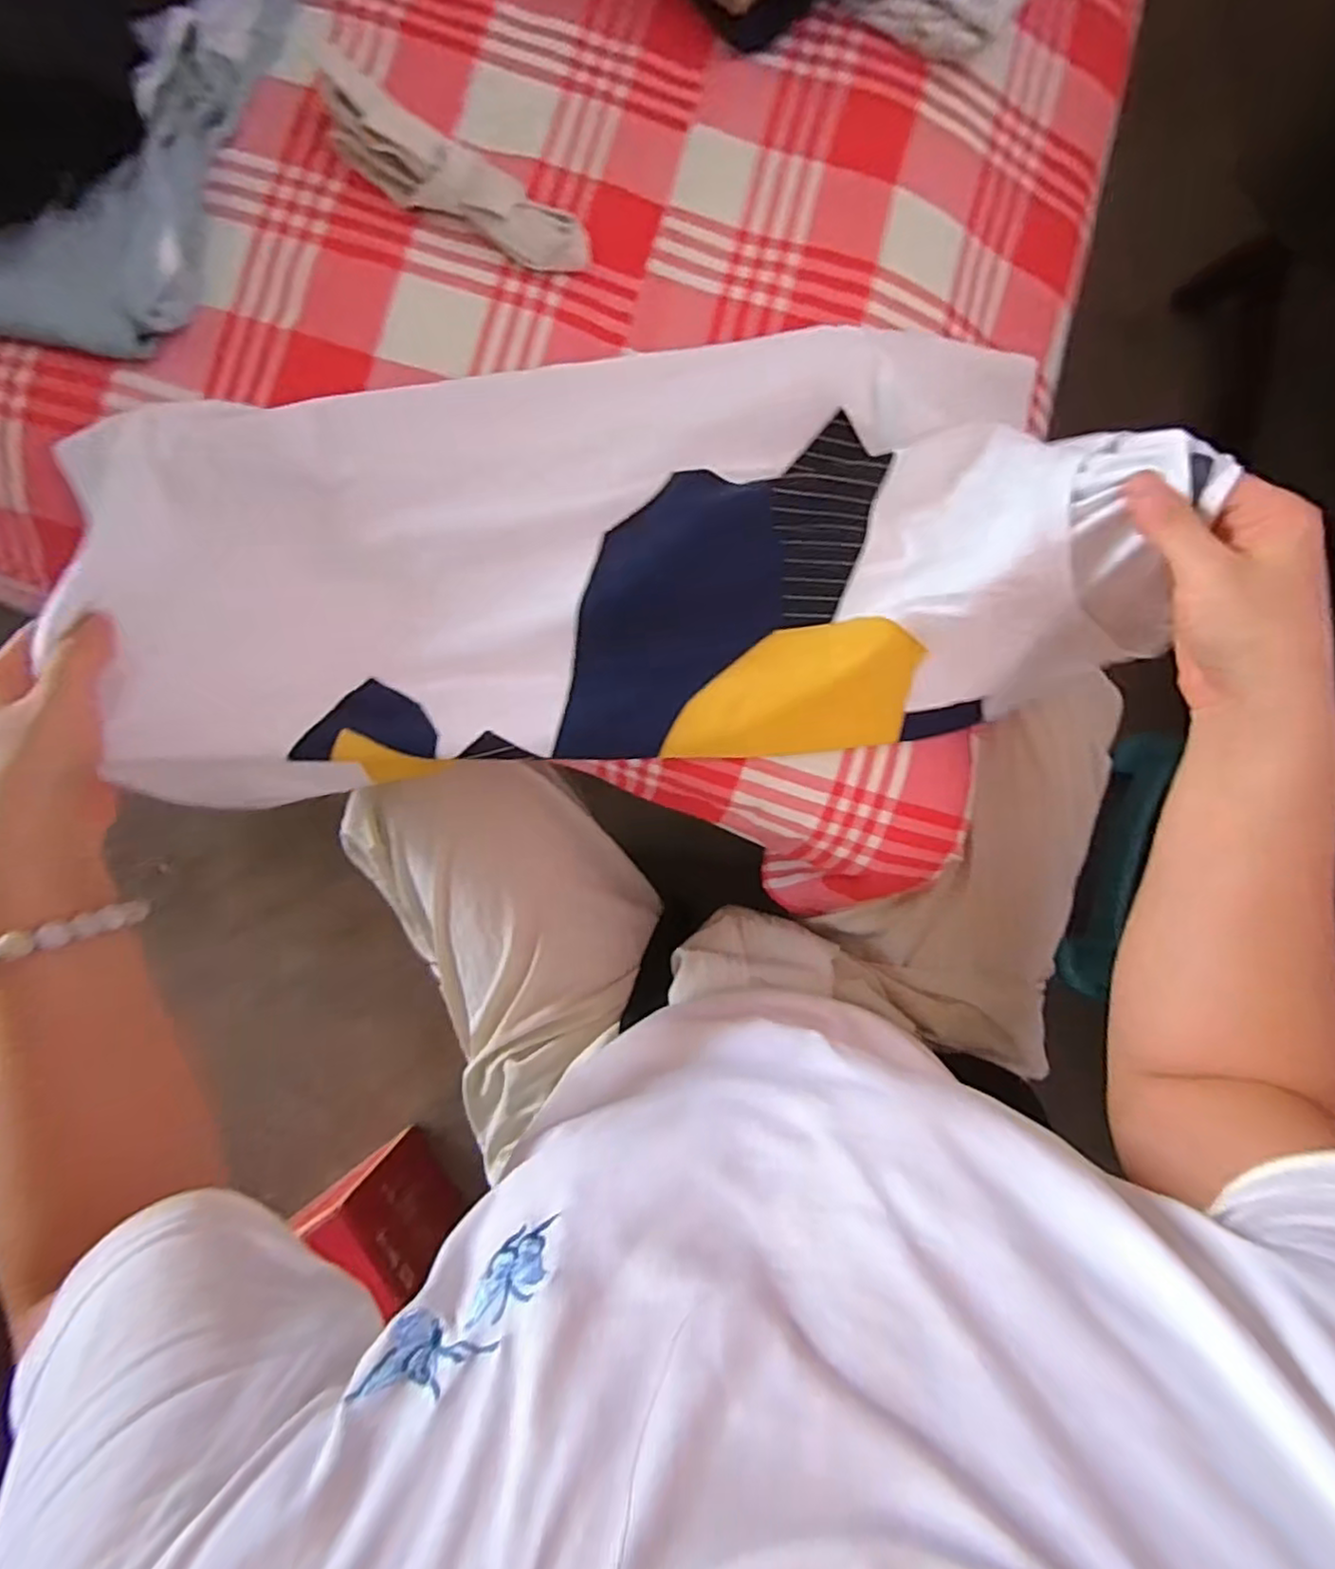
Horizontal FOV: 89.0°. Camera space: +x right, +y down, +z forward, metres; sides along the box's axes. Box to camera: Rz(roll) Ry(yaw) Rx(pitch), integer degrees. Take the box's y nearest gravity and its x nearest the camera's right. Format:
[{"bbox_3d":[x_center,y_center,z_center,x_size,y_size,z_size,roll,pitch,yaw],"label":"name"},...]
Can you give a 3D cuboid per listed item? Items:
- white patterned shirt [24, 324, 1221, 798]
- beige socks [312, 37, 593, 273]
[{"bbox_3d":[-0.032,-0.130,0.400,0.551,0.100,0.239,-5,84,2],"label":"white patterned shirt"},{"bbox_3d":[-0.127,-0.356,0.398,0.173,0.043,0.036,28,85,3],"label":"beige socks"}]

